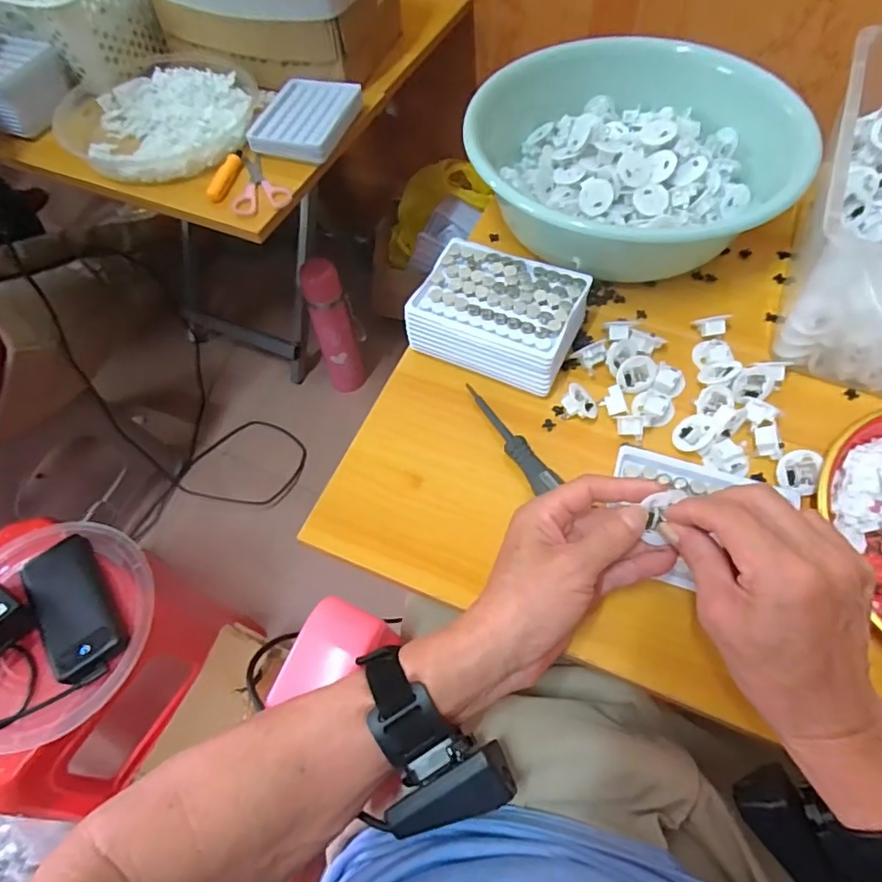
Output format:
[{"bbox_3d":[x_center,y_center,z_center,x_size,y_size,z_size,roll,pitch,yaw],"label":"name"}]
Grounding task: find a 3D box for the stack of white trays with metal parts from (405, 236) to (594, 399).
[{"bbox_3d":[0.049,-0.109,0.472,0.132,0.045,0.105,23,63,15],"label":"stack of white trays with metal parts"}]

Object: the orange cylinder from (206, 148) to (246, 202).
[{"bbox_3d":[-0.244,-0.302,0.623,0.018,0.015,0.081,10,61,9],"label":"orange cylinder"}]

